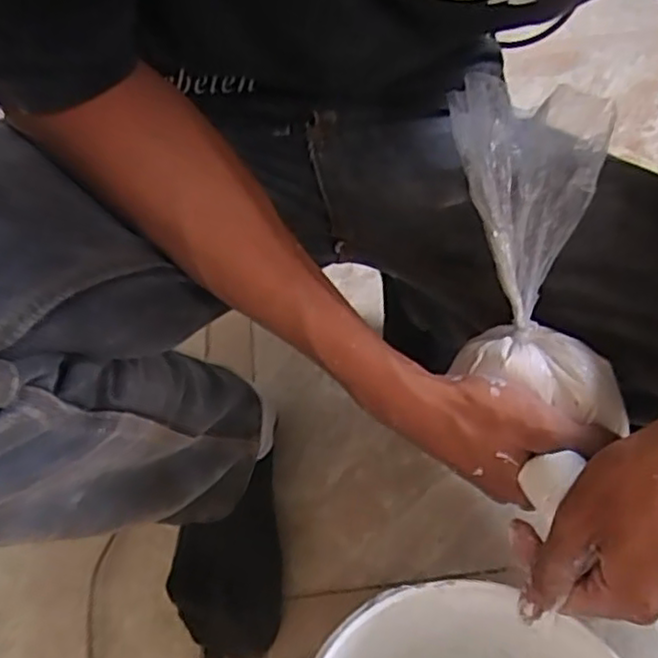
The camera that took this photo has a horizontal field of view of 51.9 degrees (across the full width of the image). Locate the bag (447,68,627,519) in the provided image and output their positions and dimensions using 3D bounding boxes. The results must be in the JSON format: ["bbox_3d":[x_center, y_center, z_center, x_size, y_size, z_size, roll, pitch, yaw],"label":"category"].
[{"bbox_3d":[0.118,-0.034,0.385,0.080,0.058,0.224,-5,86,2],"label":"bag"}]

